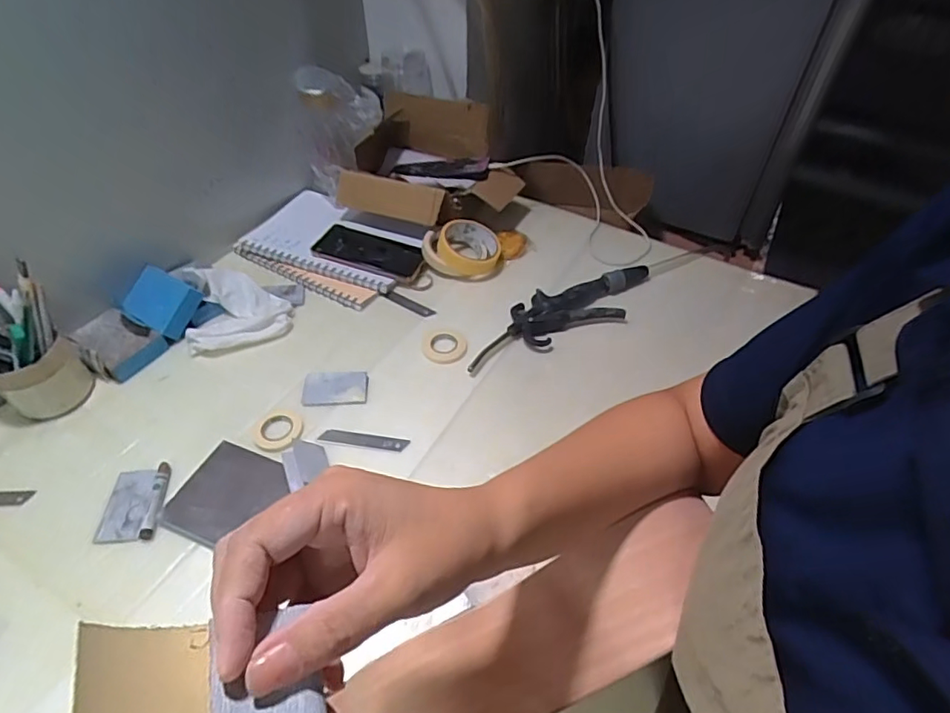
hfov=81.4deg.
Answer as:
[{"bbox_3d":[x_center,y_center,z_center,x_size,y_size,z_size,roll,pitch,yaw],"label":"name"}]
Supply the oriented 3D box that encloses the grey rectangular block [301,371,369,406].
[{"bbox_3d":[-0.163,0.034,0.645,0.074,0.009,0.043,0,48,-4],"label":"grey rectangular block"}]

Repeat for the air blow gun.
[{"bbox_3d":[0.115,-0.057,0.732,0.294,0.038,0.086,-15,51,-17],"label":"air blow gun"}]

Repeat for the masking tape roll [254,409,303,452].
[{"bbox_3d":[-0.216,0.079,0.604,0.050,0.008,0.057,-5,49,-8],"label":"masking tape roll"}]

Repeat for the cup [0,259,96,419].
[{"bbox_3d":[-0.494,-0.005,0.590,0.087,0.147,0.110,32,53,23],"label":"cup"}]

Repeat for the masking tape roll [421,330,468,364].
[{"bbox_3d":[-0.038,-0.013,0.698,0.056,0.008,0.055,2,48,-2],"label":"masking tape roll"}]

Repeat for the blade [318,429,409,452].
[{"bbox_3d":[-0.122,0.092,0.608,0.095,0.004,0.017,7,53,3],"label":"blade"}]

